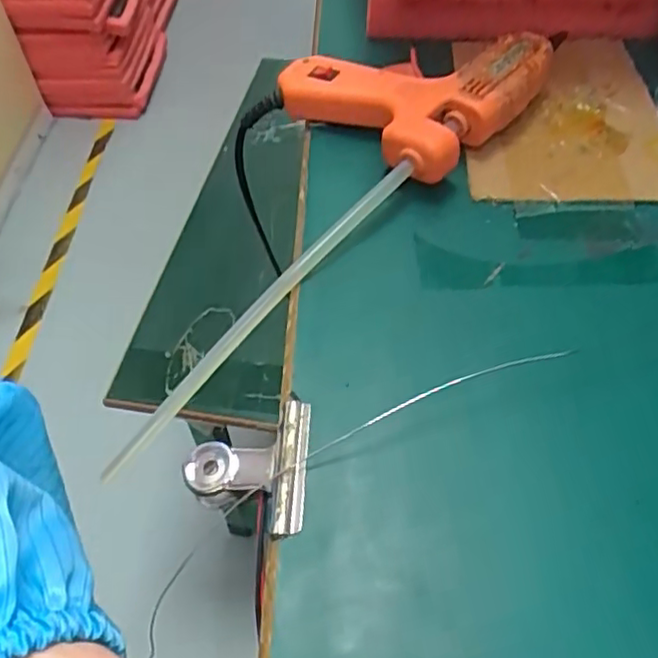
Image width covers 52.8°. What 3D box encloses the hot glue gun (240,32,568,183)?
[{"bbox_3d":[0.038,-0.127,0.349,0.120,0.032,0.110,26,58,21],"label":"hot glue gun"}]

